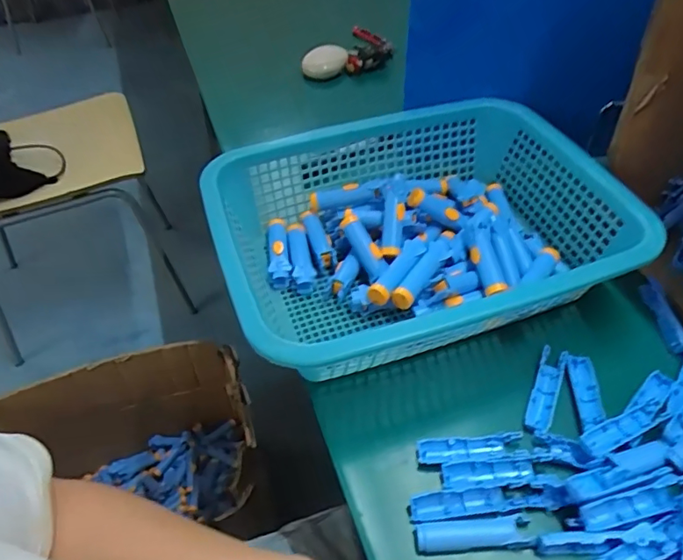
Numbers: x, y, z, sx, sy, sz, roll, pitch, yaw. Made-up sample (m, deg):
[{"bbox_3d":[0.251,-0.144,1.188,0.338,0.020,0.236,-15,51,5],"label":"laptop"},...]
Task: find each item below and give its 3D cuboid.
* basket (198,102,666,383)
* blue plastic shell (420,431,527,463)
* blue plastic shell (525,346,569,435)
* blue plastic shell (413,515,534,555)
[{"bbox_3d":[0.062,-0.036,0.486,0.320,0.099,0.259,-16,49,-14],"label":"basket"},{"bbox_3d":[0.097,0.127,0.391,0.080,0.006,0.018,-4,47,-3],"label":"blue plastic shell"},{"bbox_3d":[0.166,0.089,0.422,0.020,0.009,0.081,19,50,17],"label":"blue plastic shell"},{"bbox_3d":[0.088,0.170,0.349,0.075,0.008,0.019,-2,47,-1],"label":"blue plastic shell"}]

